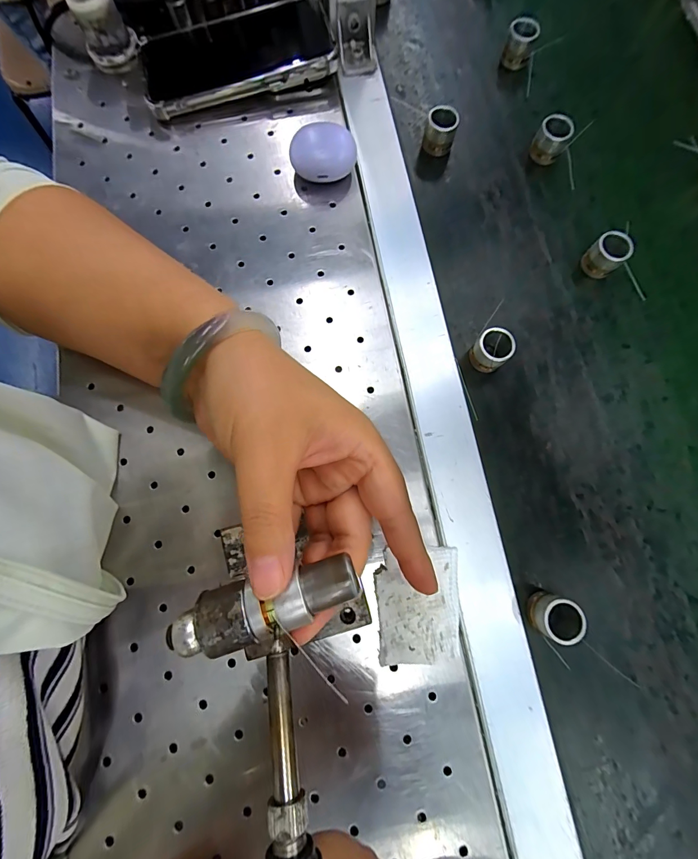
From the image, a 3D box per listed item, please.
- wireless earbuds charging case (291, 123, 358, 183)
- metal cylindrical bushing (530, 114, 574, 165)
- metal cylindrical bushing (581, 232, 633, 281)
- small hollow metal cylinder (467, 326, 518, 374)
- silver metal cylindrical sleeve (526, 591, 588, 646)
[{"bbox_3d":[-0.021,-0.218,0.293,0.050,0.022,0.038,-15,78,-3],"label":"wireless earbuds charging case"},{"bbox_3d":[0.164,-0.235,0.297,0.025,0.022,0.022,32,80,6],"label":"metal cylindrical bushing"},{"bbox_3d":[0.195,-0.132,0.278,0.023,0.026,0.024,0,78,0],"label":"metal cylindrical bushing"},{"bbox_3d":[0.101,-0.056,0.262,0.025,0.026,0.024,0,78,0],"label":"small hollow metal cylinder"},{"bbox_3d":[0.125,0.113,0.222,0.024,0.024,0.025,0,78,0],"label":"silver metal cylindrical sleeve"}]

